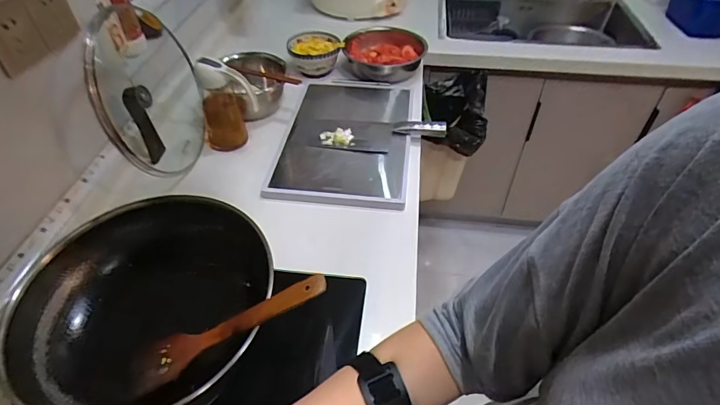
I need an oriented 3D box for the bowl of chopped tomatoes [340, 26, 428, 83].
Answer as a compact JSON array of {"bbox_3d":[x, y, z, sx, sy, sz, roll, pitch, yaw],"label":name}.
[{"bbox_3d":[0.061,-0.390,1.121,0.199,0.082,0.223,17,48,17],"label":"bowl of chopped tomatoes"}]

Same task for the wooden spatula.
[{"bbox_3d":[-0.151,0.143,0.493,0.256,0.009,0.058,-28,45,11],"label":"wooden spatula"}]

